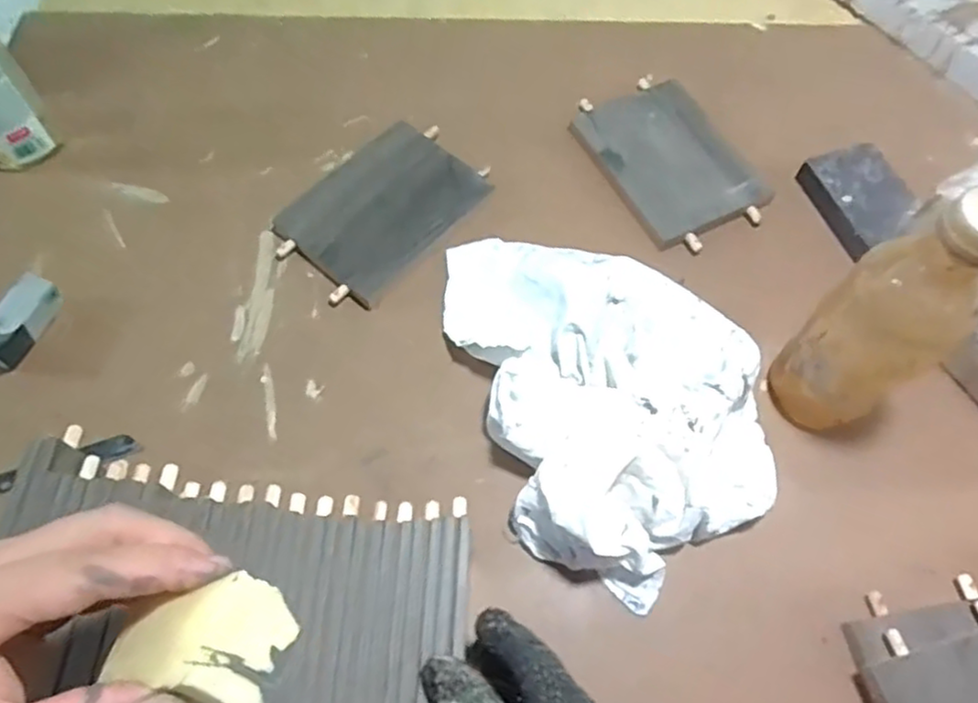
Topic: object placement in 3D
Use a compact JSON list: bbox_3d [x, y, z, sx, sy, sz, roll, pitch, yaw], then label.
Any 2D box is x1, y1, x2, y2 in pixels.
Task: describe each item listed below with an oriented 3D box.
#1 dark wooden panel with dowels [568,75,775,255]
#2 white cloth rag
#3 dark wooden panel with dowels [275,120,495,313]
[{"bbox_3d":[0.156,-0.172,0.622,0.118,0.019,0.174,-25,66,-12],"label":"dark wooden panel with dowels"},{"bbox_3d":[0.089,0.005,0.510,0.203,0.060,0.282,-16,64,-8],"label":"white cloth rag"},{"bbox_3d":[-0.091,-0.121,0.595,0.117,0.017,0.164,37,69,17],"label":"dark wooden panel with dowels"}]

